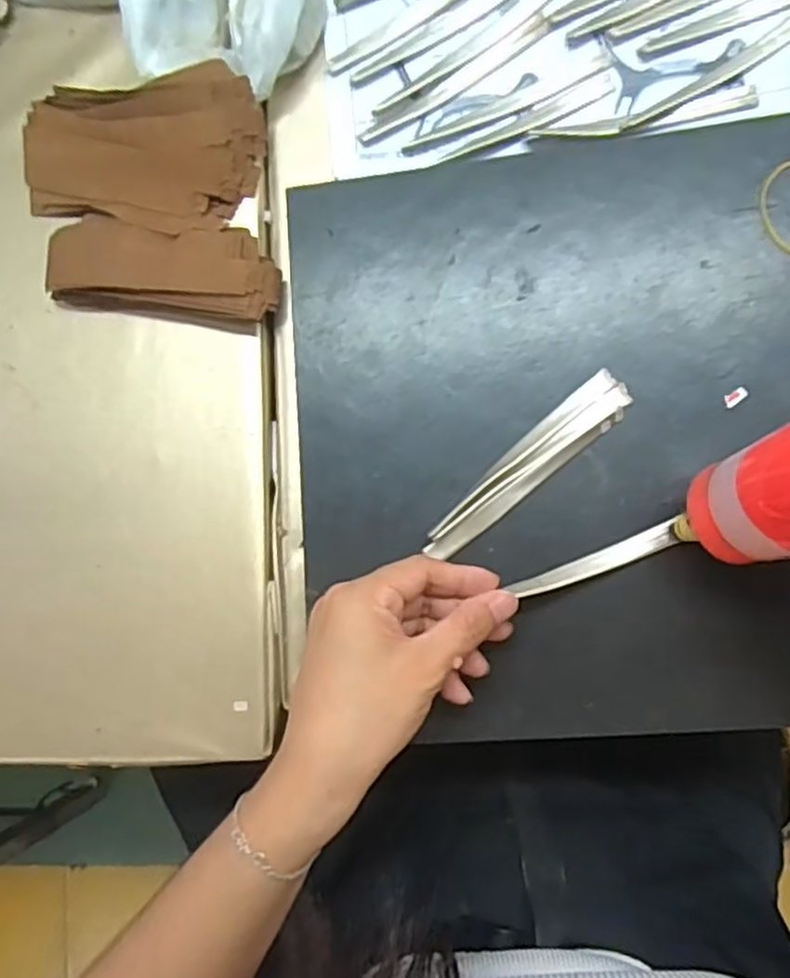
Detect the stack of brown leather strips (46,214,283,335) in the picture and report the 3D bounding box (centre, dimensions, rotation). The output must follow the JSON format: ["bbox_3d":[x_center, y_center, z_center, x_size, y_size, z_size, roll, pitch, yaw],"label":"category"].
[{"bbox_3d":[-0.133,-0.125,0.402,0.133,0.024,0.054,6,86,7],"label":"stack of brown leather strips"}]

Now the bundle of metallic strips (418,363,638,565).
[{"bbox_3d":[0.066,-0.012,0.359,0.126,0.007,0.027,-39,82,3],"label":"bundle of metallic strips"}]

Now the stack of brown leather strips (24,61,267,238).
[{"bbox_3d":[-0.148,-0.198,0.407,0.132,0.030,0.092,16,88,8],"label":"stack of brown leather strips"}]

